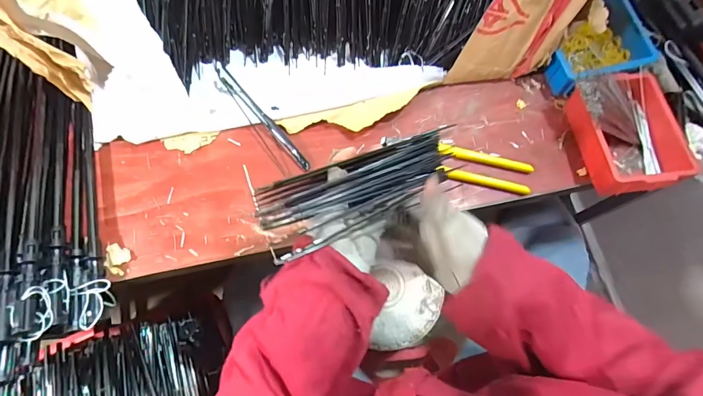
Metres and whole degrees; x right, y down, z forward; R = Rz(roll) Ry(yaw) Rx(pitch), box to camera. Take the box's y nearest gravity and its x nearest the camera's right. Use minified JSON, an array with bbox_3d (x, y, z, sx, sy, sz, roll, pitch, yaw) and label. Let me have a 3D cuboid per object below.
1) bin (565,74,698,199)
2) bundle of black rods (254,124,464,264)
[{"bbox_3d":[0.336,-0.078,0.481,0.107,0.068,0.147,-11,73,-2],"label":"bin"},{"bbox_3d":[0.008,-0.010,0.373,0.189,0.051,0.057,-17,73,-9],"label":"bundle of black rods"}]

